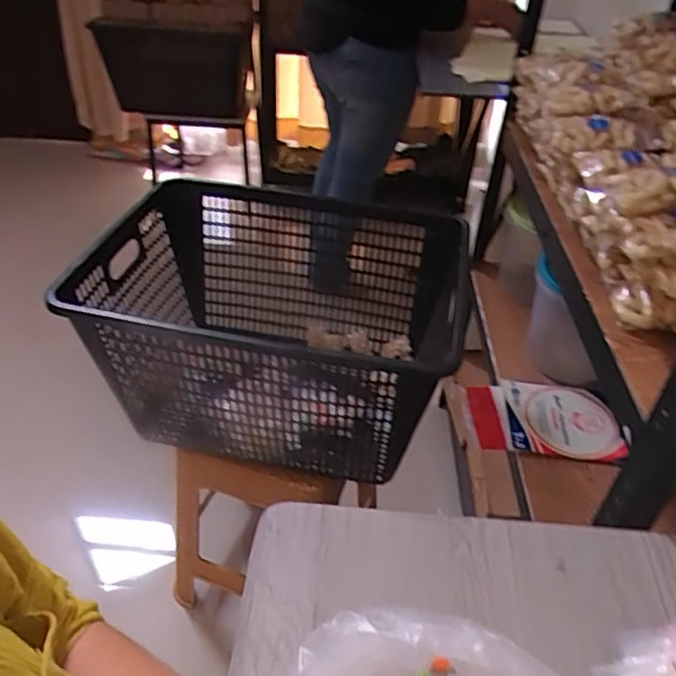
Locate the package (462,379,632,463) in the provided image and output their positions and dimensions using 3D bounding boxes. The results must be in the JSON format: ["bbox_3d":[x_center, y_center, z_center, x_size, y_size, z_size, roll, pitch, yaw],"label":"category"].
[{"bbox_3d":[0.363,0.147,1.089,0.267,0.052,0.176,4,40,9],"label":"package"}]

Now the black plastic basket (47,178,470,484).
[{"bbox_3d":[-0.087,-0.040,1.055,0.555,0.301,0.513,9,40,7],"label":"black plastic basket"}]

